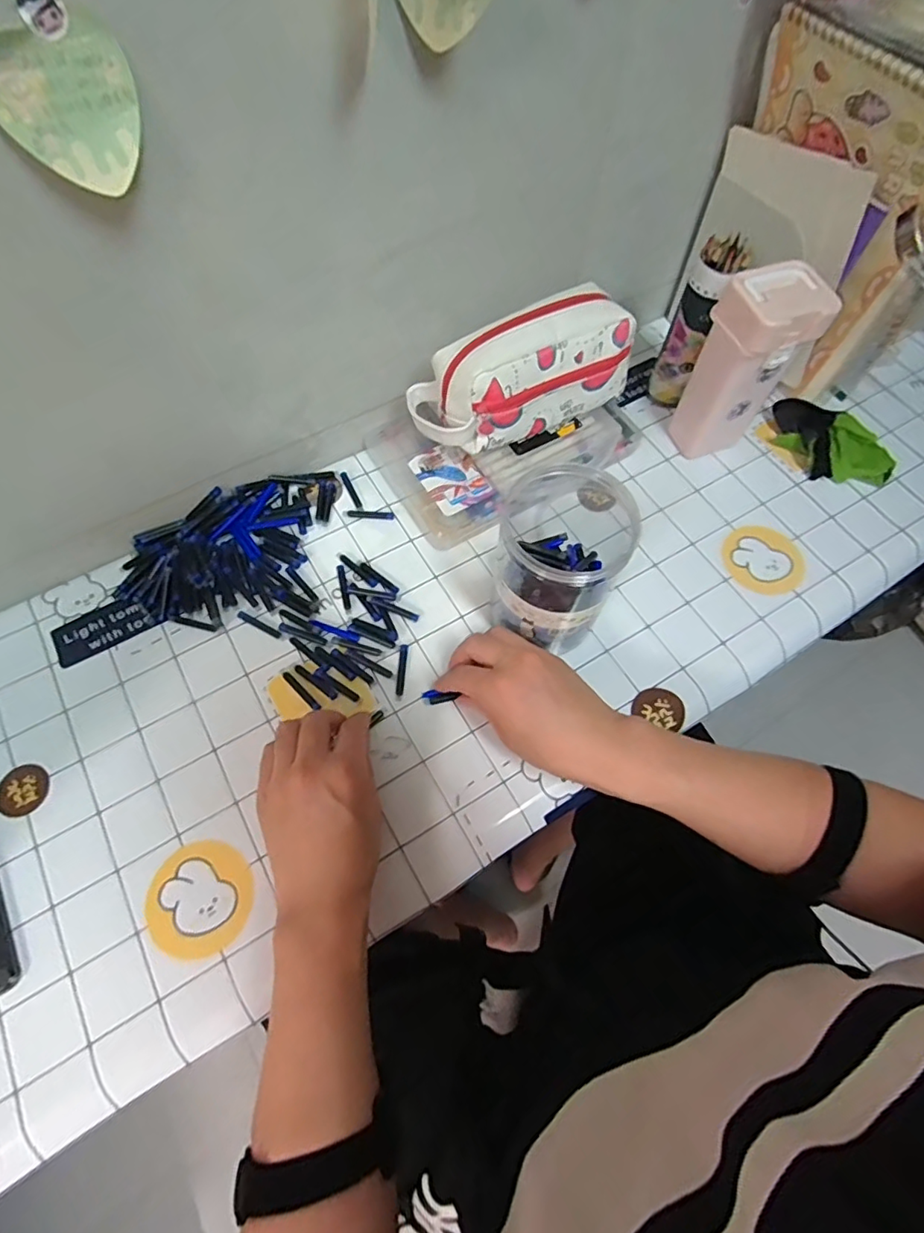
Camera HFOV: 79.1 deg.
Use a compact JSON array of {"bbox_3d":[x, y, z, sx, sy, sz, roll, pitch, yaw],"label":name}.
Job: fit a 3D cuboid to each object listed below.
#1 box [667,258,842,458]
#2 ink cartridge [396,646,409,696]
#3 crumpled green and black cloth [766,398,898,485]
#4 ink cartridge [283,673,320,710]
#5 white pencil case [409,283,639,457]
[{"bbox_3d":[0.268,-0.234,0.545,0.078,0.176,0.063,-17,67,-10],"label":"box"},{"bbox_3d":[-0.054,0.047,0.498,0.008,0.004,0.047,4,66,-1],"label":"ink cartridge"},{"bbox_3d":[0.395,-0.188,0.603,0.075,0.037,0.139,-39,72,-18],"label":"crumpled green and black cloth"},{"bbox_3d":[-0.140,0.064,0.486,0.045,0.004,0.007,42,70,15],"label":"ink cartridge"},{"bbox_3d":[0.056,-0.229,0.517,0.210,0.088,0.089,-24,65,-8],"label":"white pencil case"}]

